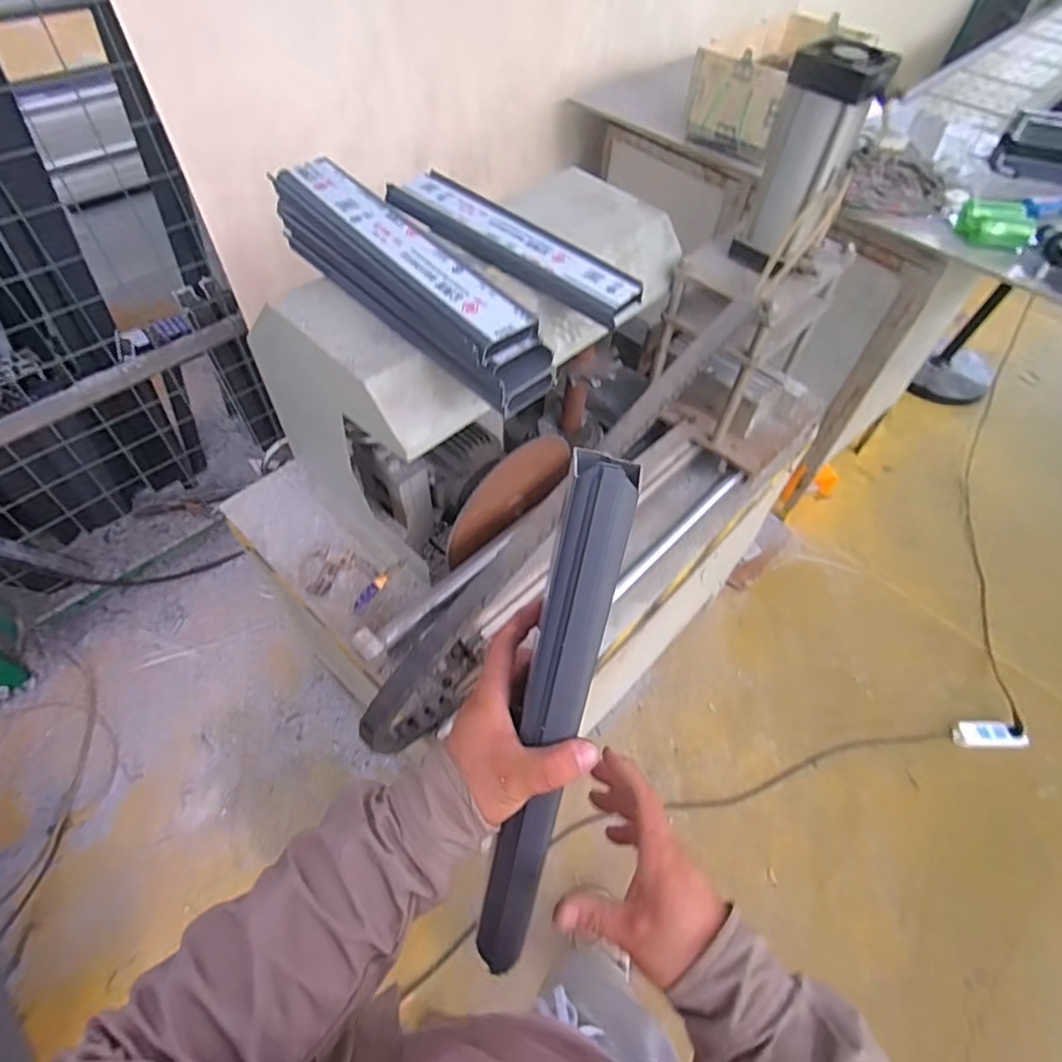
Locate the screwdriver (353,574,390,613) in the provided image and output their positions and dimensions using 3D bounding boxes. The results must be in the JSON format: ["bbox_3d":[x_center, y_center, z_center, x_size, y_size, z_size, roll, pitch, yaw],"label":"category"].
[{"bbox_3d":[-0.219,0.086,0.806,0.014,0.015,0.062,37,83,20],"label":"screwdriver"}]

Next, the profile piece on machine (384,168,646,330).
[{"bbox_3d":[-0.031,-0.395,0.804,0.401,0.028,0.090,39,59,18],"label":"profile piece on machine"}]

